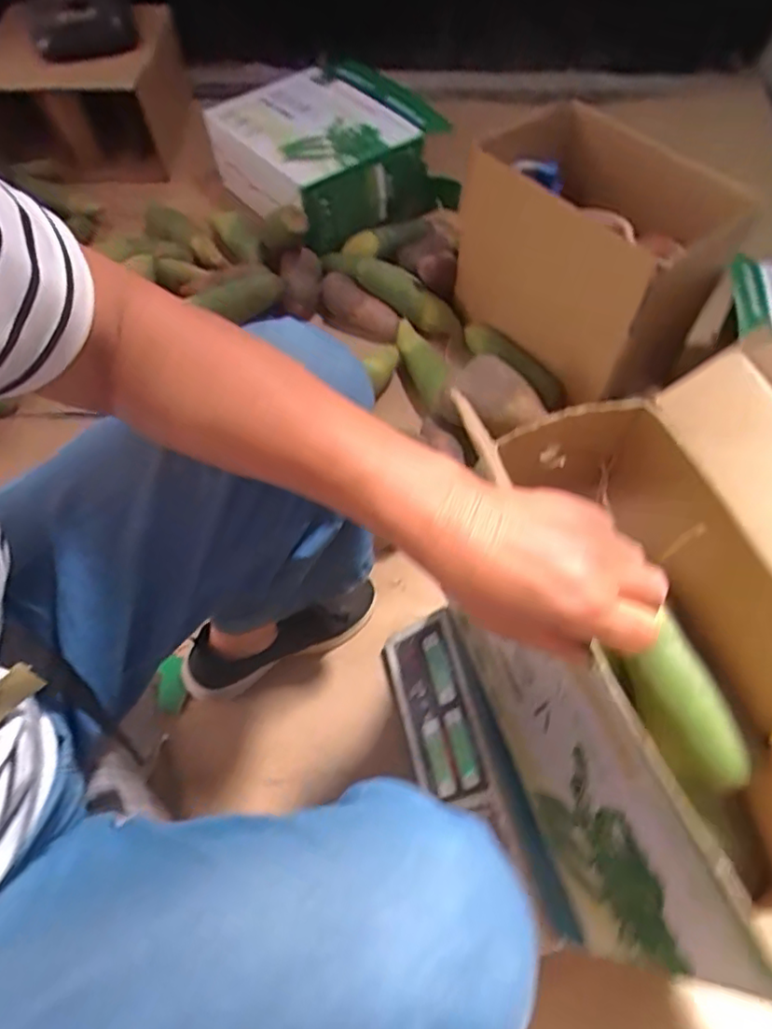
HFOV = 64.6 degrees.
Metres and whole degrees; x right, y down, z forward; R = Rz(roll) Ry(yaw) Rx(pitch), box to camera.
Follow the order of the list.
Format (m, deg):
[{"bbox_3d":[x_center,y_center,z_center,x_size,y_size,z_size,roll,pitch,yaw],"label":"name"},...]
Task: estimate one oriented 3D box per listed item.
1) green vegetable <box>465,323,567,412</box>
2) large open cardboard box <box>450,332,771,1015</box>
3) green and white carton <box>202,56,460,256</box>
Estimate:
[{"bbox_3d":[0.196,-0.244,0.960,0.039,0.048,0.212,-31,62,-19],"label":"green vegetable"},{"bbox_3d":[0.228,0.104,0.472,0.239,0.286,0.366,-14,58,-10],"label":"large open cardboard box"},{"bbox_3d":[-0.116,-0.681,1.145,0.314,0.154,0.389,-28,61,-18],"label":"green and white carton"}]

